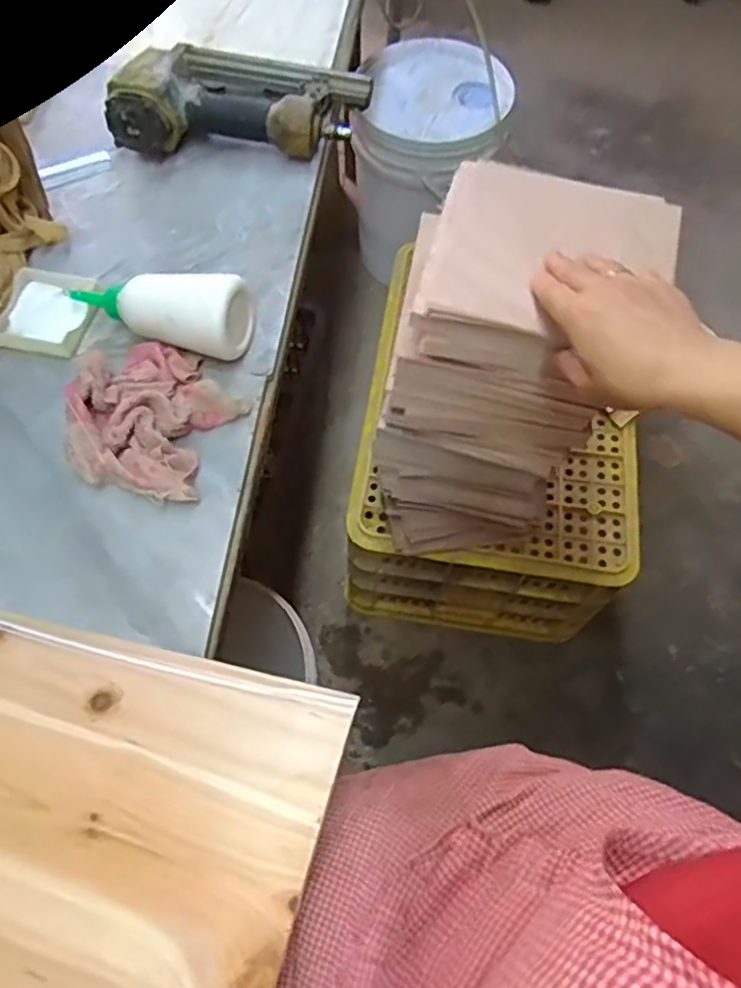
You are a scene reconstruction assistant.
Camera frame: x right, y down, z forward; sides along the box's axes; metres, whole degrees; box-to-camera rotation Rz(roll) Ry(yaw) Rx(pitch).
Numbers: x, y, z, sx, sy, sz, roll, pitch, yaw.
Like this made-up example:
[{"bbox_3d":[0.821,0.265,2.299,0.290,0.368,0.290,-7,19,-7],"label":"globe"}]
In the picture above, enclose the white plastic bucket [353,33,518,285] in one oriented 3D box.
[{"bbox_3d":[0.099,-0.665,1.310,0.289,0.317,0.291,-32,69,-16],"label":"white plastic bucket"}]

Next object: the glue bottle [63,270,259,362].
[{"bbox_3d":[-0.176,-0.153,0.531,0.156,0.060,0.049,15,64,6],"label":"glue bottle"}]

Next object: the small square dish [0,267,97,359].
[{"bbox_3d":[-0.275,-0.155,0.553,0.078,0.018,0.077,13,64,5],"label":"small square dish"}]

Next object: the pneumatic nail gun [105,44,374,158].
[{"bbox_3d":[-0.125,-0.398,0.654,0.243,0.067,0.132,3,64,0],"label":"pneumatic nail gun"}]

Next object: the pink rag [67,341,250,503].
[{"bbox_3d":[-0.167,-0.062,0.499,0.116,0.033,0.126,14,64,5],"label":"pink rag"}]

